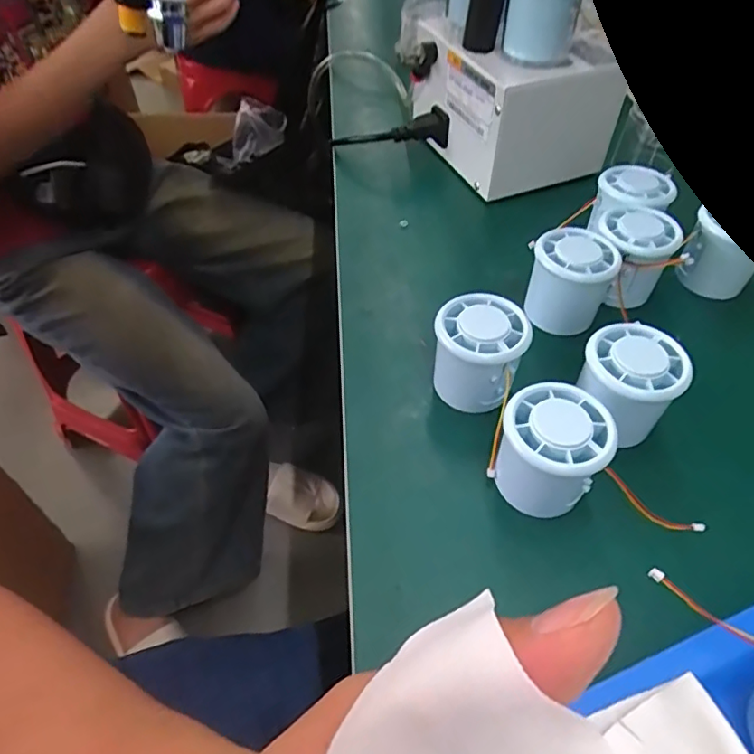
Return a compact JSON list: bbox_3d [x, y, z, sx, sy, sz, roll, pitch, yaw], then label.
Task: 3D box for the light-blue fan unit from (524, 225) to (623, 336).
[{"bbox_3d":[0.140,-0.067,0.408,0.052,0.060,0.055,1,50,-1],"label":"light-blue fan unit"}]

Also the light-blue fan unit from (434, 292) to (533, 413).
[{"bbox_3d":[0.065,-0.014,0.365,0.054,0.060,0.054,1,50,-1],"label":"light-blue fan unit"}]

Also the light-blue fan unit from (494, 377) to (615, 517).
[{"bbox_3d":[0.095,0.042,0.315,0.053,0.059,0.054,1,50,-1],"label":"light-blue fan unit"}]

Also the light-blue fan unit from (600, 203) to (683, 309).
[{"bbox_3d":[0.191,-0.091,0.422,0.056,0.051,0.059,-11,51,-11],"label":"light-blue fan unit"}]

